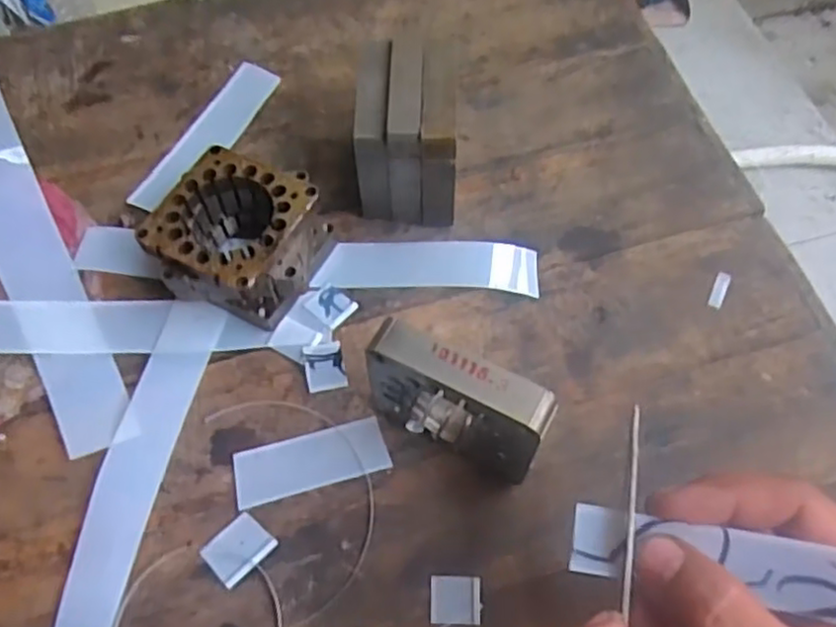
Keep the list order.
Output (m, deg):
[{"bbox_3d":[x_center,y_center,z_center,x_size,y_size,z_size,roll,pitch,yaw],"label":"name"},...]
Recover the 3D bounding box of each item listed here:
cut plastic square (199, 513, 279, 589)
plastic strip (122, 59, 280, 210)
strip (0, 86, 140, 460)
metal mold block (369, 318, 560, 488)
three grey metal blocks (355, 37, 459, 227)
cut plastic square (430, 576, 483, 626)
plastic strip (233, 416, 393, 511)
[{"bbox_3d":[-0.078,0.102,0.304,0.026,0.004,0.022,-41,69,-17],"label":"cut plastic square"},{"bbox_3d":[-0.122,-0.104,0.412,0.030,0.004,0.116,24,65,9],"label":"plastic strip"},{"bbox_3d":[-0.189,-0.023,0.342,0.041,0.055,0.194,-25,83,-10],"label":"strip"},{"bbox_3d":[0.015,0.037,0.288,0.075,0.068,0.022,28,68,15],"label":"metal mold block"},{"bbox_3d":[-0.004,-0.093,0.364,0.049,0.066,0.065,2,64,3],"label":"three grey metal blocks"},{"bbox_3d":[0.016,0.120,0.292,0.021,0.004,0.020,0,64,2],"label":"cut plastic square"},{"bbox_3d":[-0.049,0.067,0.321,0.068,0.004,0.026,-15,64,-5],"label":"plastic strip"}]

